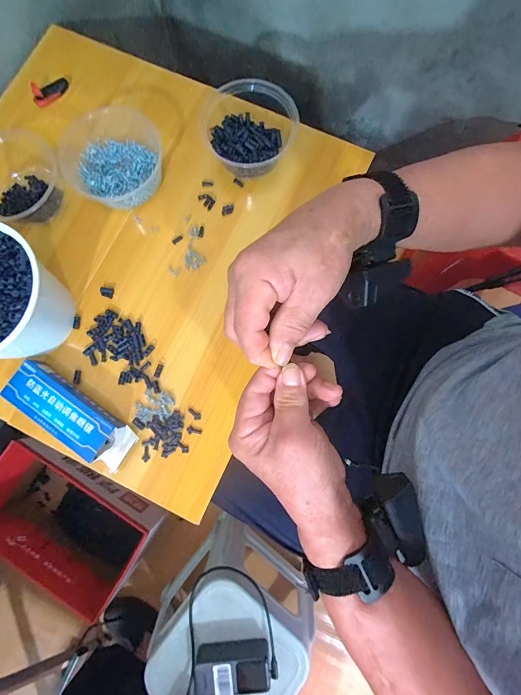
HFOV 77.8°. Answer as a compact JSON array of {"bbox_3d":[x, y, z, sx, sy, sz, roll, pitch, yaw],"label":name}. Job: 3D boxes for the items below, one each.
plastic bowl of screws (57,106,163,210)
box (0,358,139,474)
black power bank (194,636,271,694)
[{"bbox_3d":[-0.217,-0.270,0.466,0.151,0.058,0.128,5,80,1],"label":"plastic bowl of screws"},{"bbox_3d":[-0.249,0.089,0.423,0.173,0.032,0.058,35,82,6],"label":"box"},{"bbox_3d":[-0.049,0.570,0.572,0.131,0.039,0.065,-7,80,-1],"label":"black power bank"}]

